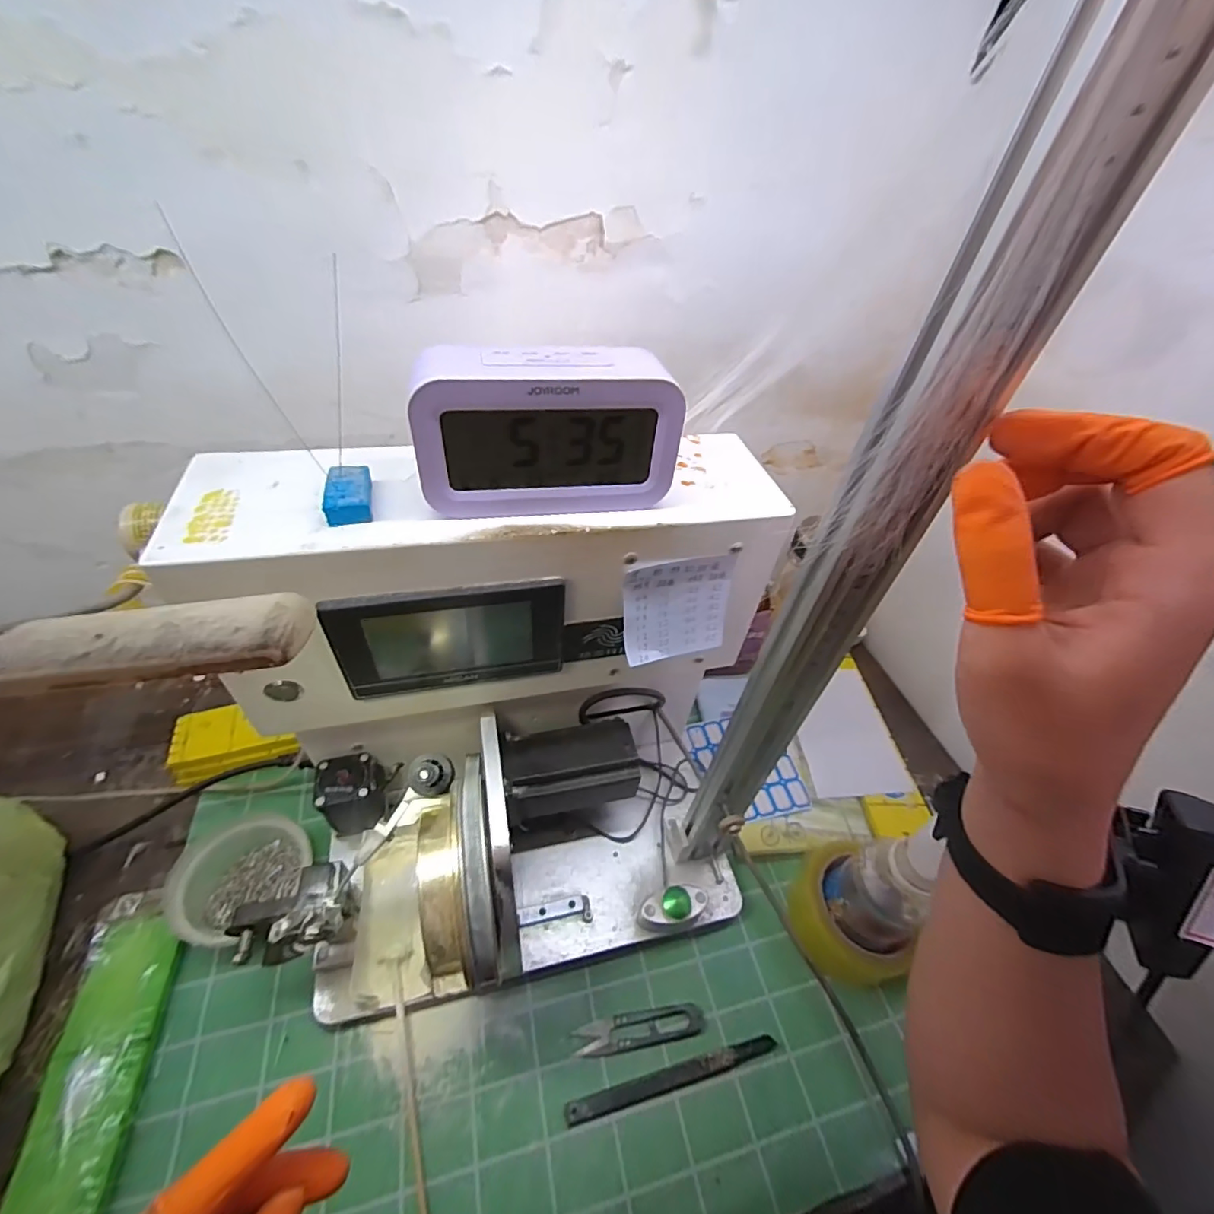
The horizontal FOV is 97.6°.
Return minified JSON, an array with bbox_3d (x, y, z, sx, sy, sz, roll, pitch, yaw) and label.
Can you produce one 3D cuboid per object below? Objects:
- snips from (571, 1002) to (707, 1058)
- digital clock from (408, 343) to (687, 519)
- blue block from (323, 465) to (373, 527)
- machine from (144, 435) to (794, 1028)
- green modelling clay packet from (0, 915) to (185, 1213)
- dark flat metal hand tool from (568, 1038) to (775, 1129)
[{"bbox_3d":[0.026,0.331,0.417,0.101,0.011,0.023,-4,47,-11],"label":"snips"},{"bbox_3d":[-0.032,-0.094,0.289,0.134,0.076,0.040,-5,47,-12],"label":"digital clock"},{"bbox_3d":[-0.141,-0.061,0.290,0.023,0.014,0.039,-9,48,-16],"label":"blue block"},{"bbox_3d":[-0.056,0.101,0.383,0.348,0.325,0.241,-9,48,-16],"label":"machine"},{"bbox_3d":[-0.361,0.323,0.377,0.065,0.015,0.181,-6,47,-13],"label":"green modelling clay packet"},{"bbox_3d":[0.051,0.351,0.397,0.162,0.010,0.014,-8,47,-14],"label":"dark flat metal hand tool"}]

